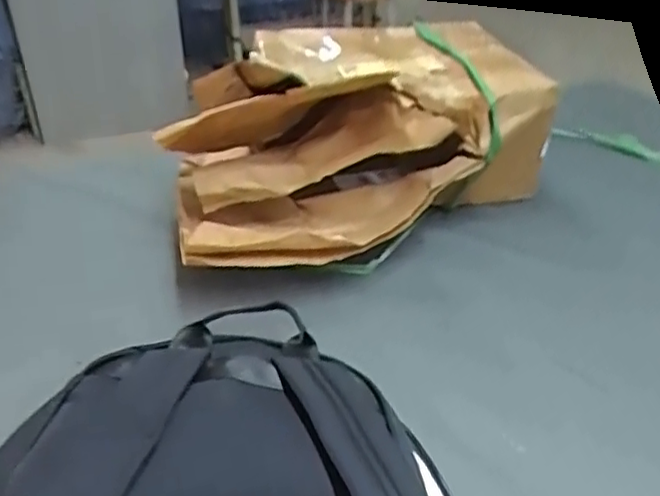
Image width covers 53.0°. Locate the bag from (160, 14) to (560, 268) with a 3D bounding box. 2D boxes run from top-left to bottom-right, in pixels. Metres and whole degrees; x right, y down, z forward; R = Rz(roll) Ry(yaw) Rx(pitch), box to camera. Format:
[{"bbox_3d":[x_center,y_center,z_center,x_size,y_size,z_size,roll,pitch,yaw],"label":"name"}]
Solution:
[{"bbox_3d":[0.010,-0.125,0.744,0.387,0.153,0.262,-22,41,-30],"label":"bag"}]

